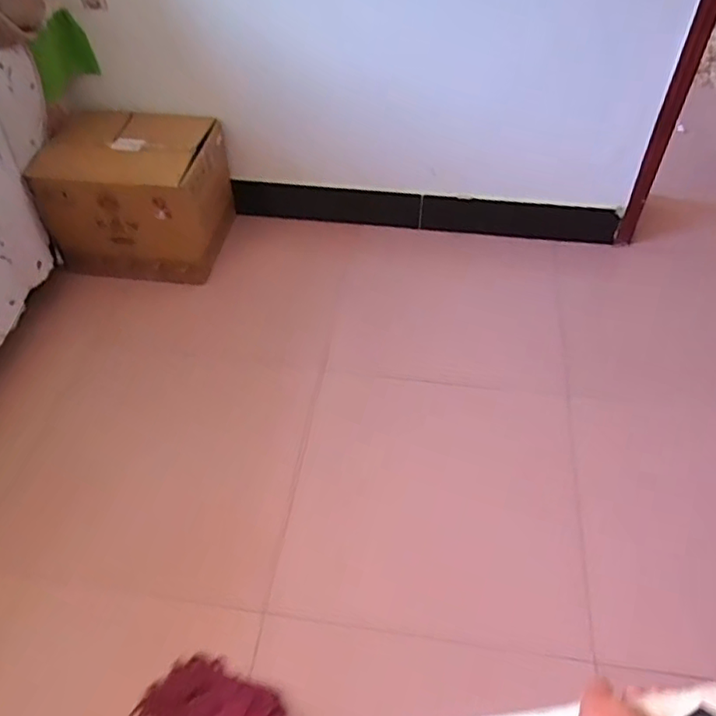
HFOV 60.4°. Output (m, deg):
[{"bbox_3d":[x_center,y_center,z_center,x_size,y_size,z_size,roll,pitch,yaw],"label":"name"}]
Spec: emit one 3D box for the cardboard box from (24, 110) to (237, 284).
[{"bbox_3d":[-0.602,-0.451,1.736,0.437,0.358,0.344,3,48,5],"label":"cardboard box"}]

